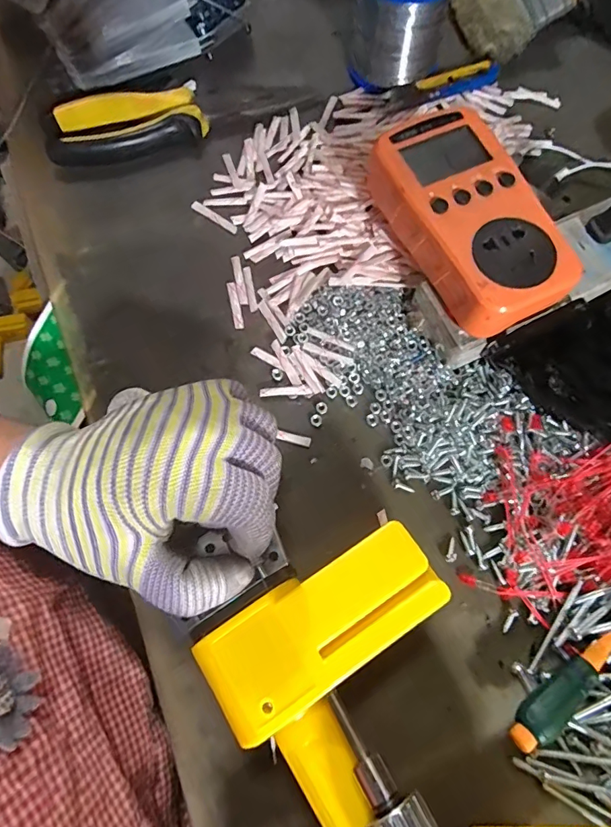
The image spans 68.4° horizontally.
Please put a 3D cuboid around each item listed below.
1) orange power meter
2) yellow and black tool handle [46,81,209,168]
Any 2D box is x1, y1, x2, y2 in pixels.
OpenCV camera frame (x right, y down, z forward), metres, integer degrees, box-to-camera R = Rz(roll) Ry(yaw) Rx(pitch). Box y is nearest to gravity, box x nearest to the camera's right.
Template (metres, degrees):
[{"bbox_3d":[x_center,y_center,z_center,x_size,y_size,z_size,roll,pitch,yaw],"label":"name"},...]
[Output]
[{"bbox_3d":[0.089,-0.106,0.246,0.067,0.029,0.126,-28,78,-7],"label":"orange power meter"},{"bbox_3d":[-0.124,-0.200,0.313,0.106,0.023,0.040,-19,77,-5],"label":"yellow and black tool handle"}]

